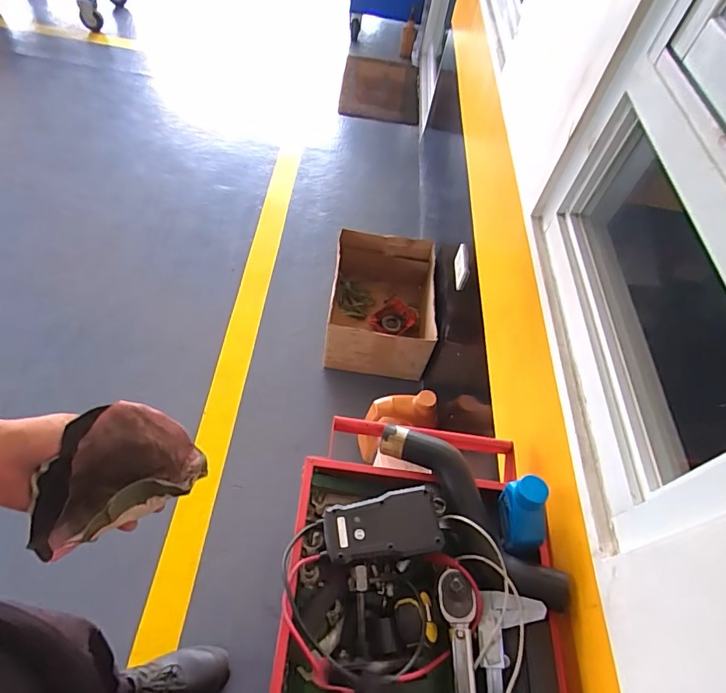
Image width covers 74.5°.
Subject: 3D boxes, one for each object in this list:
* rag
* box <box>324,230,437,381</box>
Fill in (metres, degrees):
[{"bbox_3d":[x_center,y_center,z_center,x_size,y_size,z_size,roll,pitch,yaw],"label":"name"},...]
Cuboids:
[{"bbox_3d":[-0.248,0.130,0.466,0.157,0.084,0.098,-35,65,-20],"label":"rag"},{"bbox_3d":[0.059,-0.143,1.690,0.350,0.243,0.462,8,54,-4],"label":"box"}]

